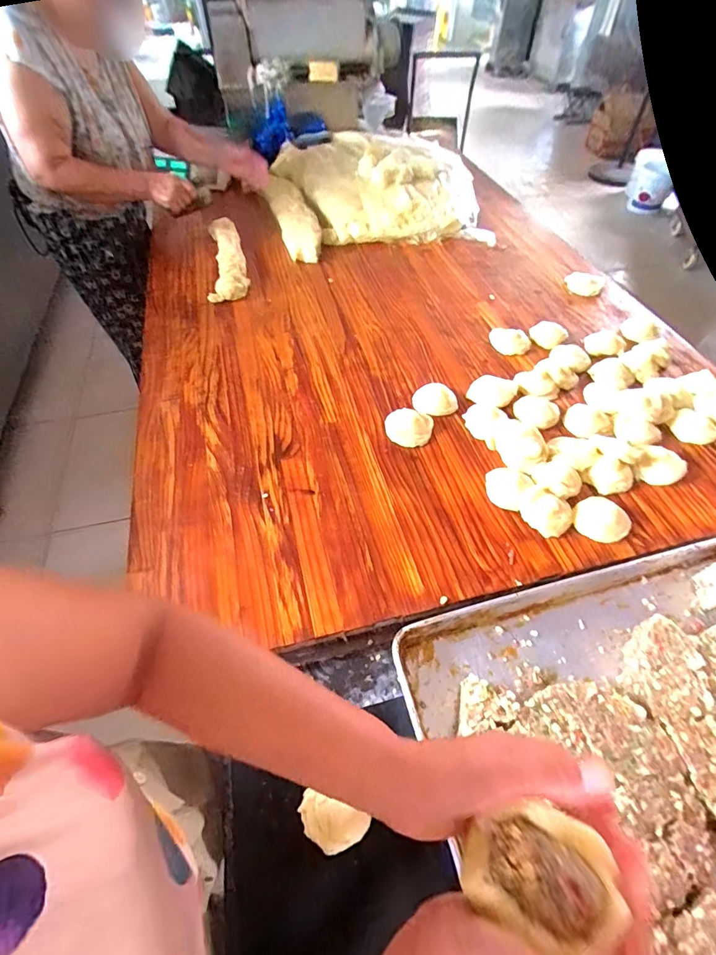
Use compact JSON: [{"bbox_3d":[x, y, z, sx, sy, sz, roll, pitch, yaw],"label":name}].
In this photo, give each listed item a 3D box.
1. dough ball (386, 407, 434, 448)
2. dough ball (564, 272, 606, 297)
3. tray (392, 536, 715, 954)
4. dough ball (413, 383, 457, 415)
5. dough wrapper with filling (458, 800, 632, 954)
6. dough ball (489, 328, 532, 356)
[{"bbox_3d":[0.100,-0.096,0.794,0.092,0.031,0.076,-4,53,-4],"label":"dough ball"},{"bbox_3d":[0.601,-0.514,1.126,0.095,0.034,0.067,16,54,12],"label":"dough ball"},{"bbox_3d":[0.383,0.308,0.520,0.576,0.067,0.396,-12,54,-10],"label":"tray"},{"bbox_3d":[0.153,-0.153,0.837,0.085,0.030,0.059,11,53,8],"label":"dough ball"},{"bbox_3d":[0.107,0.240,0.251,0.077,0.030,0.063,-22,41,-5],"label":"dough wrapper with filling"},{"bbox_3d":[0.336,-0.305,0.948,0.092,0.041,0.056,26,57,18],"label":"dough ball"}]

